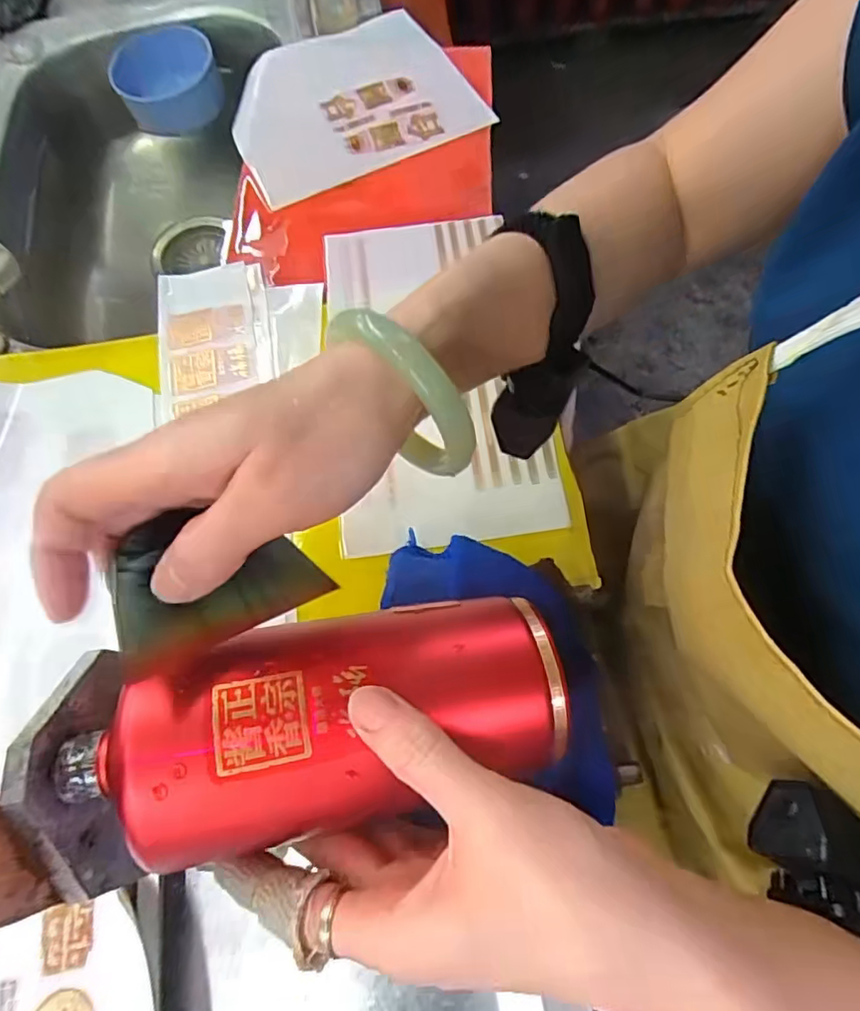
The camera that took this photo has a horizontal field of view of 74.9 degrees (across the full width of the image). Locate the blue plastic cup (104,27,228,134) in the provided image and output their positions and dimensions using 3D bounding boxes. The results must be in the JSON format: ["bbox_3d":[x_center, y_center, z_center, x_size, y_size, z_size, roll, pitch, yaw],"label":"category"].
[{"bbox_3d":[-0.288,-0.467,0.621,0.109,0.058,0.096,-24,70,-7],"label":"blue plastic cup"}]

